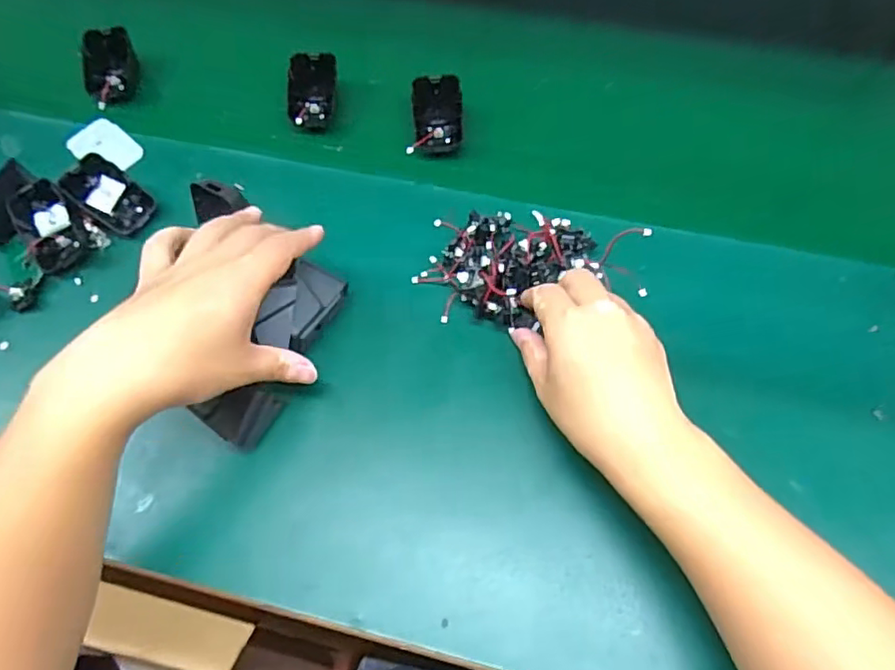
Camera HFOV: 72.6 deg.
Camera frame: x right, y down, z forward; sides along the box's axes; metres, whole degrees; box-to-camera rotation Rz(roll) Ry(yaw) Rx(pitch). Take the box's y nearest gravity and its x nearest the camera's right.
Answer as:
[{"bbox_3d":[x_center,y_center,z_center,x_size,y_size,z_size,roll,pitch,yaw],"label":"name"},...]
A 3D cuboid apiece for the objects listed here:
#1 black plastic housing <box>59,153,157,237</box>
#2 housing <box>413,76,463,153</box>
[{"bbox_3d":[-0.284,-0.117,0.512,0.069,0.016,0.045,43,69,-16],"label":"black plastic housing"},{"bbox_3d":[-0.008,-0.197,0.543,0.043,0.029,0.063,-3,63,1],"label":"housing"}]

